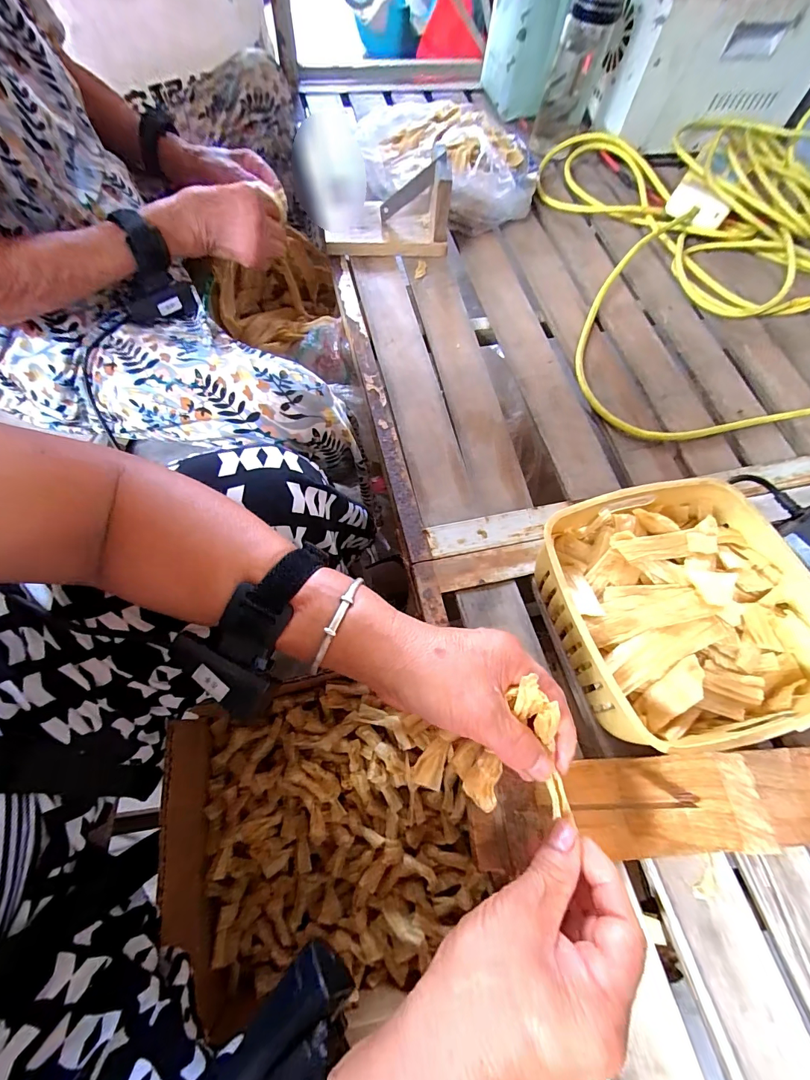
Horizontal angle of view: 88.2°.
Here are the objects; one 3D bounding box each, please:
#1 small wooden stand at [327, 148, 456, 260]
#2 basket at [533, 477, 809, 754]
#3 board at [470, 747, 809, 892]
[{"bbox_3d":[-0.022,-0.424,0.531,0.156,0.091,0.082,1,67,-4],"label":"small wooden stand"},{"bbox_3d":[0.211,0.053,0.335,0.187,0.082,0.187,-16,69,-10],"label":"basket"},{"bbox_3d":[0.187,0.165,0.256,0.270,0.123,0.060,-1,63,-4],"label":"board"}]

